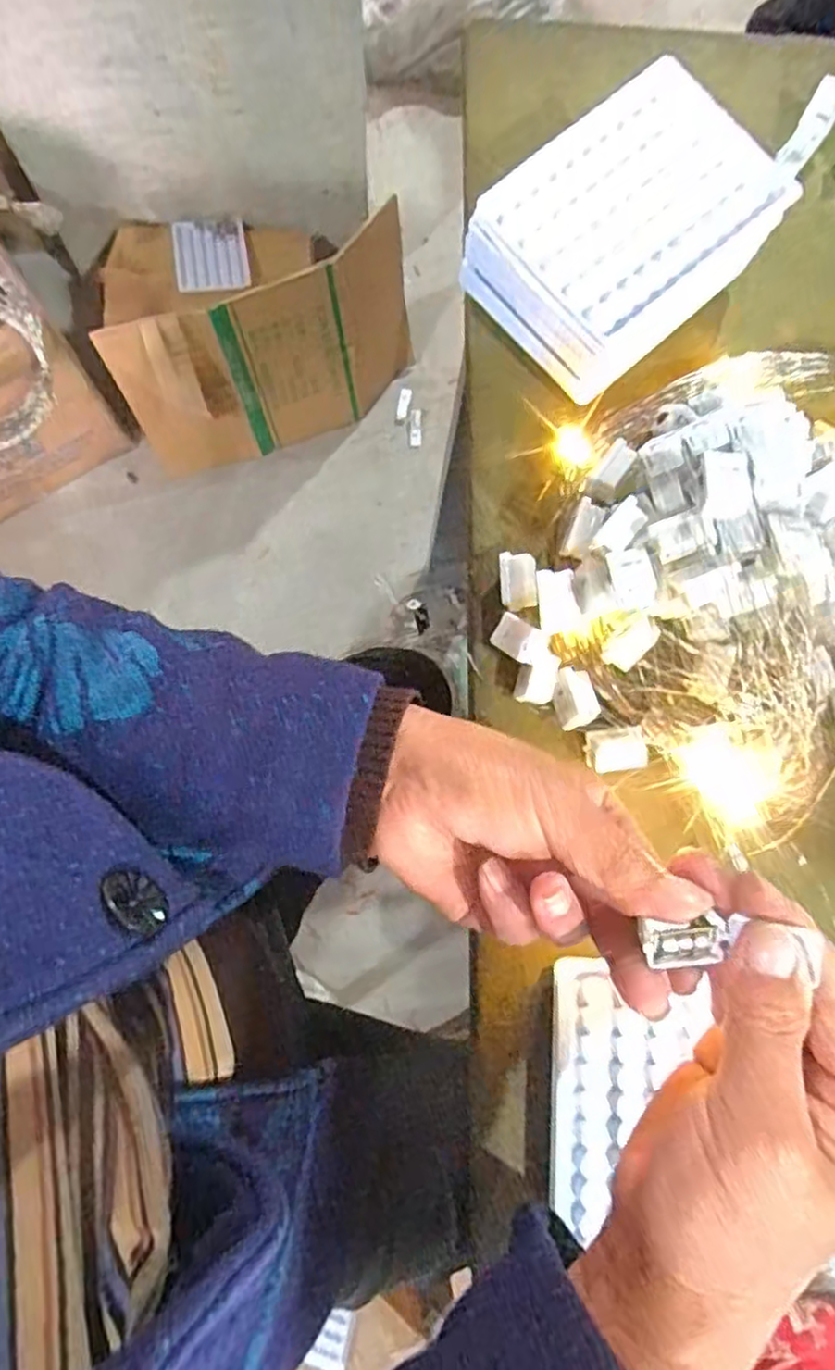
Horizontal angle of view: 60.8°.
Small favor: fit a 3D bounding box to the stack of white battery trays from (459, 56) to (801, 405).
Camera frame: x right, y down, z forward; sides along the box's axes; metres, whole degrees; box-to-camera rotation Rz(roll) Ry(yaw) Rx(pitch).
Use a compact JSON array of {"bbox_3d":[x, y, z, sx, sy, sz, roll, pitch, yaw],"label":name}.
[{"bbox_3d":[0.108,-0.226,0.366,0.144,0.062,0.102,-39,84,-9],"label":"stack of white battery trays"}]

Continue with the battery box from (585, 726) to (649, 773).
[{"bbox_3d":[0.093,0.031,0.337,0.028,0.011,0.020,-6,80,-4],"label":"battery box"}]

